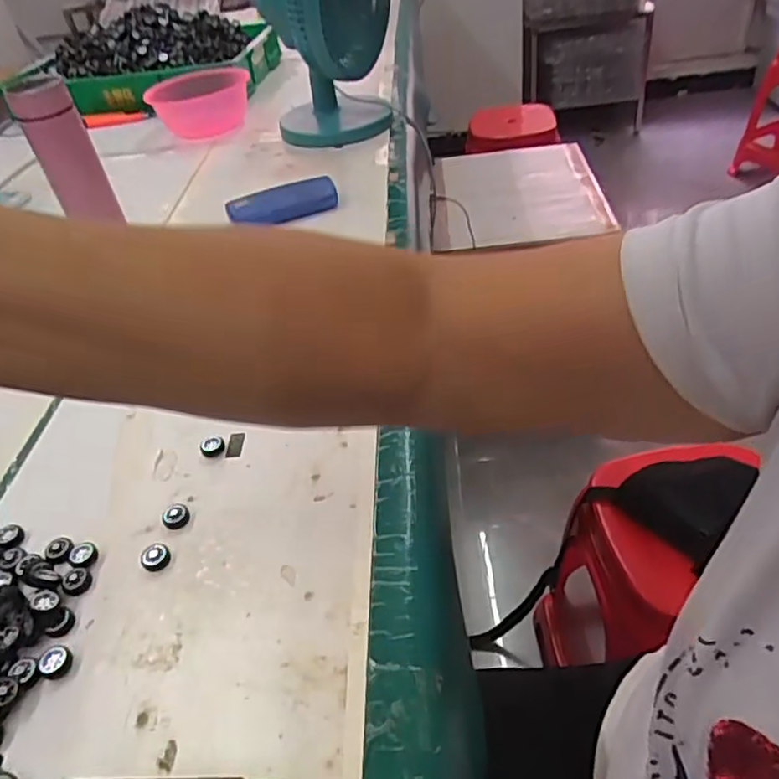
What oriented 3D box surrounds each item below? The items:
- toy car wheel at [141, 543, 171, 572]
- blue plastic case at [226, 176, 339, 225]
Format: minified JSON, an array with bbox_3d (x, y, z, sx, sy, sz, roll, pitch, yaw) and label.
[{"bbox_3d":[-0.171,0.122,0.463,0.020,0.009,0.020,-4,41,3],"label":"toy car wheel"},{"bbox_3d":[-0.146,-0.257,0.868,0.148,0.036,0.035,-18,41,-9],"label":"blue plastic case"}]

